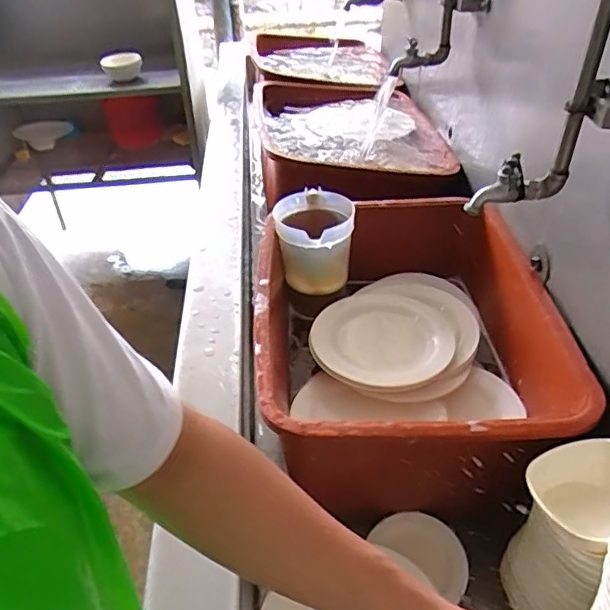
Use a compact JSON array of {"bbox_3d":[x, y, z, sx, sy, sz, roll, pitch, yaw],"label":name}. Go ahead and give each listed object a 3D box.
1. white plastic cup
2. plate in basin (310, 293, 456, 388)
[{"bbox_3d":[0.016,-0.104,1.030,0.141,0.156,0.143,2,39,5],"label":"white plastic cup"},{"bbox_3d":[0.131,0.054,0.961,0.230,0.026,0.210,-1,39,1],"label":"plate in basin"}]

